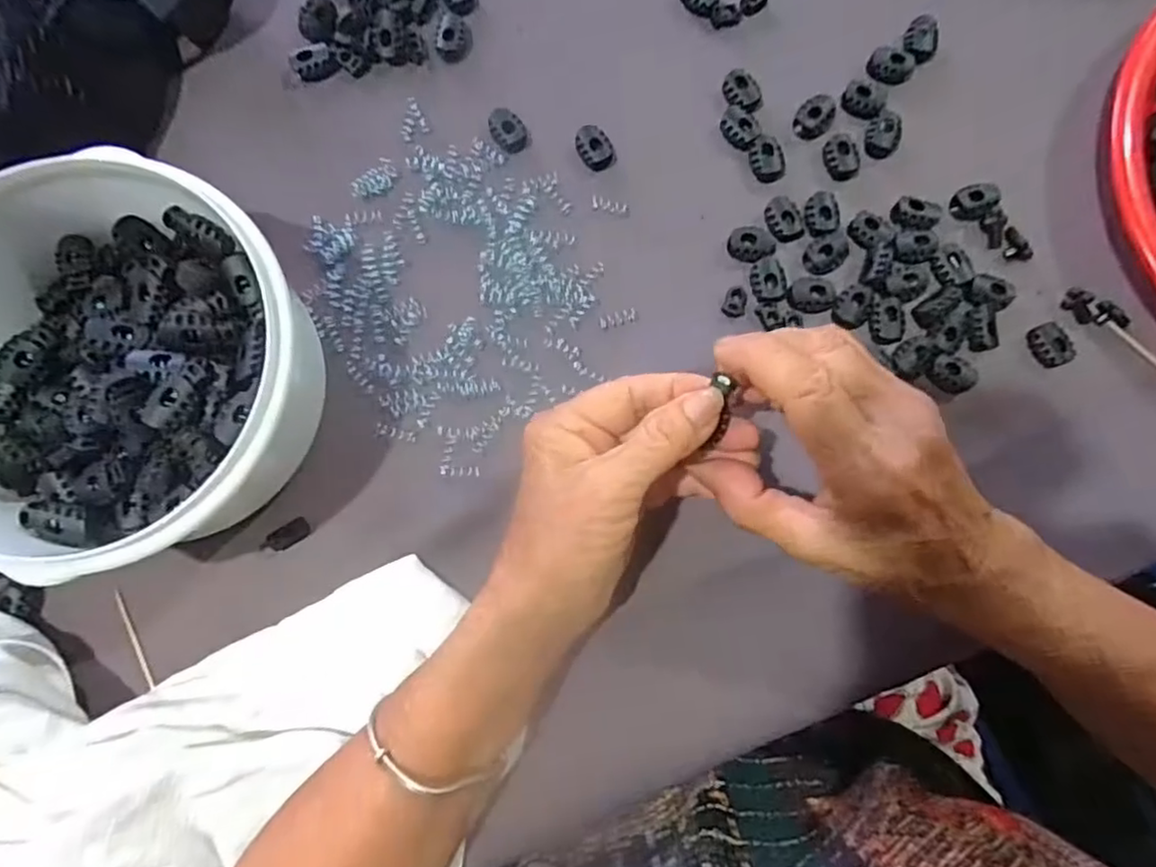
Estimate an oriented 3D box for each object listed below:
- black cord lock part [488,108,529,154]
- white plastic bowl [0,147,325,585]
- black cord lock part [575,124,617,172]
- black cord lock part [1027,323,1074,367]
[{"bbox_3d":[-0.037,-0.159,0.330,0.017,0.007,0.023,-27,85,-4],"label":"black cord lock part"},{"bbox_3d":[-0.195,-0.027,0.275,0.160,0.076,0.155,0,84,-1],"label":"white plastic bowl"},{"bbox_3d":[0.009,-0.150,0.329,0.017,0.005,0.025,-29,85,-4],"label":"black cord lock part"},{"bbox_3d":[0.234,-0.044,0.312,0.015,0.007,0.021,-16,84,-3],"label":"black cord lock part"}]

